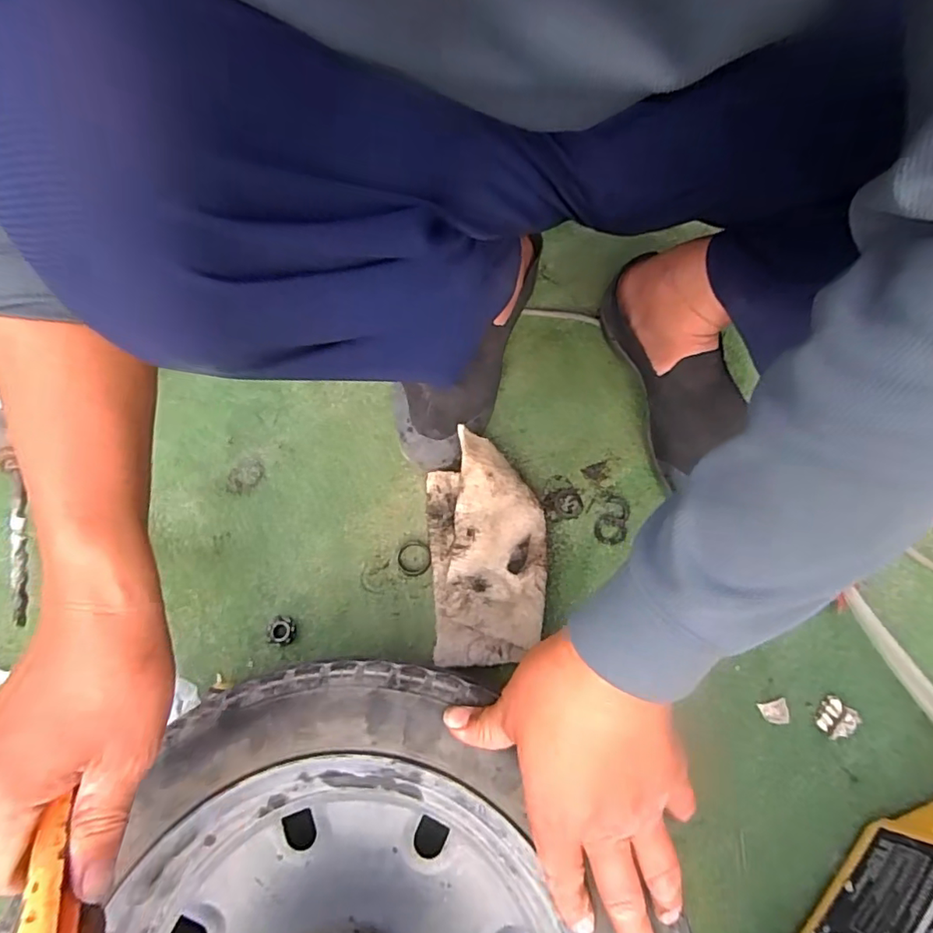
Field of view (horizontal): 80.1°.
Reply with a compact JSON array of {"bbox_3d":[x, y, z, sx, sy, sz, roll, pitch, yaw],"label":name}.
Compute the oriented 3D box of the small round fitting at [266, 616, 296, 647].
[{"bbox_3d":[-0.166,0.147,0.495,0.026,0.008,0.025,-1,65,3],"label":"small round fitting"}]

